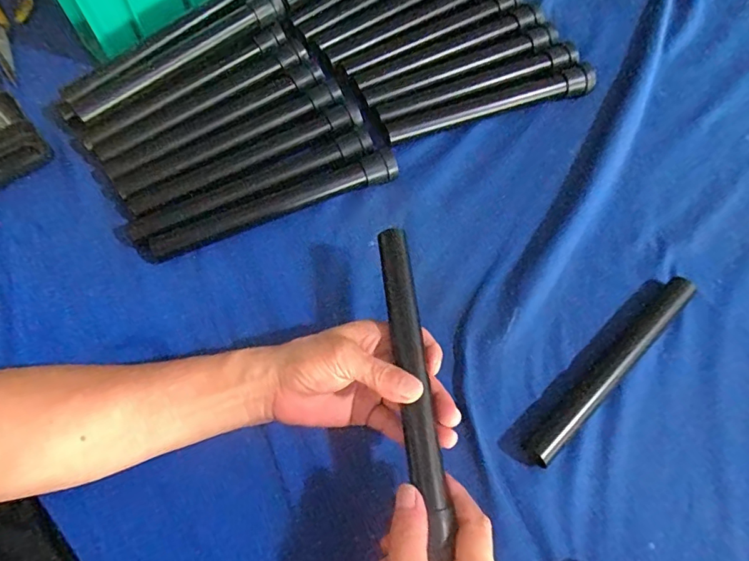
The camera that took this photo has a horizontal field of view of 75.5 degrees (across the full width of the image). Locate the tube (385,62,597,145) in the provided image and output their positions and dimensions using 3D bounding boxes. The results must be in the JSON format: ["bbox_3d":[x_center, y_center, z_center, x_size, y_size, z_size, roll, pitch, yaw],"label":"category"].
[{"bbox_3d":[0.131,-0.193,0.528,0.246,0.022,0.030,-18,70,-10],"label":"tube"}]

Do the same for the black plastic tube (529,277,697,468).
[{"bbox_3d":[0.210,0.073,0.419,0.220,0.016,0.023,-41,75,-17],"label":"black plastic tube"}]

